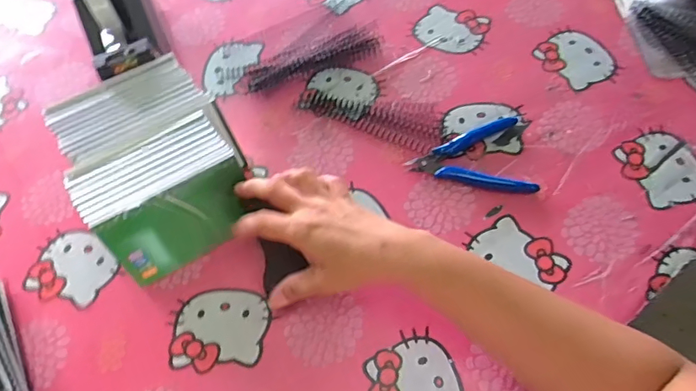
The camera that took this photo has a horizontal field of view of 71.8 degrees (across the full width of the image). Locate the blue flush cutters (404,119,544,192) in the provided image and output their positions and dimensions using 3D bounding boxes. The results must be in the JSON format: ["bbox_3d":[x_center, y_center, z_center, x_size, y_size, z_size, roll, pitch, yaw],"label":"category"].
[{"bbox_3d":[0.121,-0.039,0.481,0.115,0.016,0.083,-4,61,2],"label":"blue flush cutters"}]

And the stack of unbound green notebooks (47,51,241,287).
[{"bbox_3d":[-0.177,-0.031,0.454,0.138,0.071,0.172,-30,63,-12],"label":"stack of unbound green notebooks"}]

